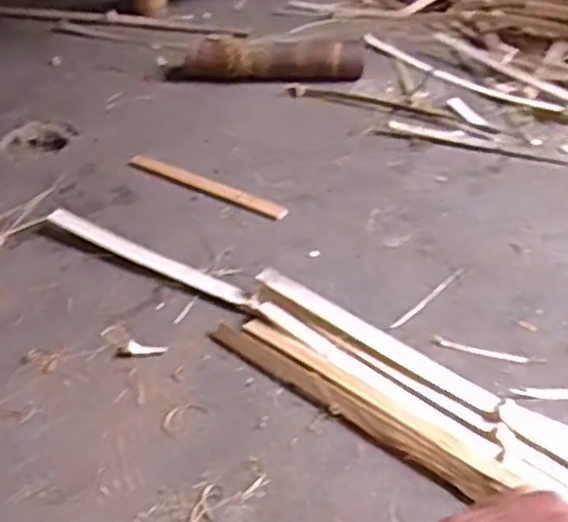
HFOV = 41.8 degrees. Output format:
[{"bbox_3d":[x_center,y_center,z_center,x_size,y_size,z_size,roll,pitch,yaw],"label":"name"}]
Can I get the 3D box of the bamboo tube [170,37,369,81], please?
[{"bbox_3d":[-0.027,-0.394,1.464,0.370,0.066,0.073,-2,42,-1],"label":"bamboo tube"}]

